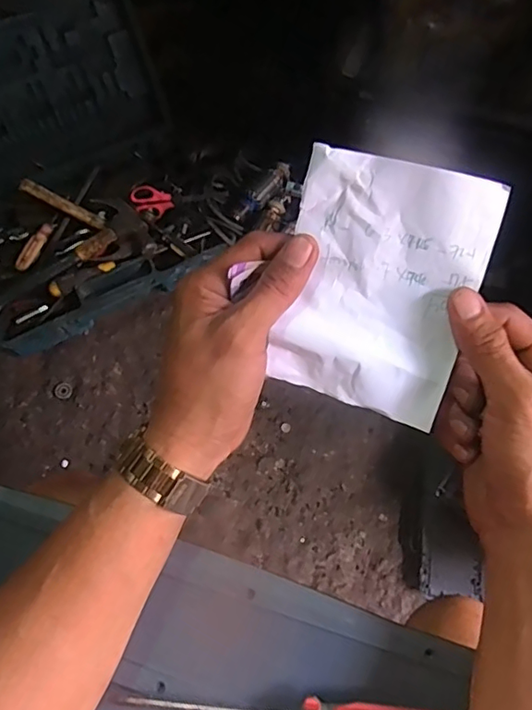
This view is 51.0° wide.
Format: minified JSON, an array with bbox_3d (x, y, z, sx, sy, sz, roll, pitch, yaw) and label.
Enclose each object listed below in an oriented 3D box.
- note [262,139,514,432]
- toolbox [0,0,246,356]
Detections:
[{"bbox_3d":[0.059,-0.034,0.294,0.095,0.013,0.126,15,106,5],"label":"note"},{"bbox_3d":[-0.339,-0.308,0.897,0.408,0.305,0.417,-22,63,-7],"label":"toolbox"}]

